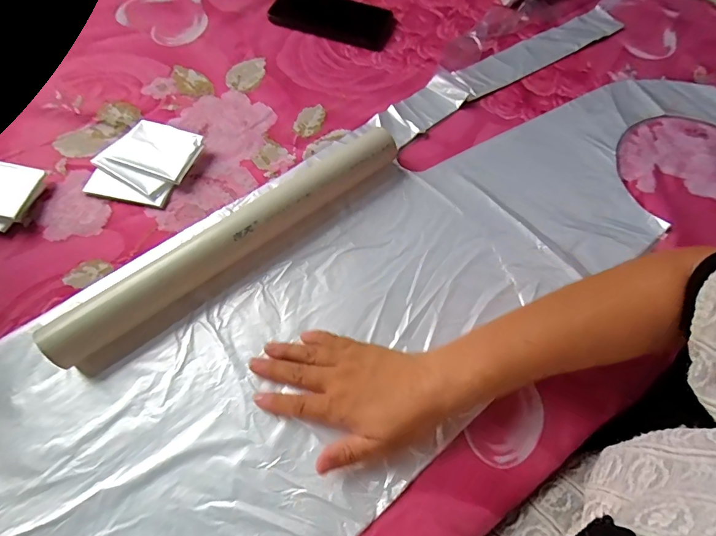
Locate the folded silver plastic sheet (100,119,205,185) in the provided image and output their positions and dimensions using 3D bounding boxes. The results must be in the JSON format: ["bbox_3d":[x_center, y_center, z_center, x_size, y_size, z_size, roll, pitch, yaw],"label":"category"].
[{"bbox_3d":[-0.218,-0.128,0.427,0.089,0.015,0.063,20,66,7],"label":"folded silver plastic sheet"}]

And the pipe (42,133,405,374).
[{"bbox_3d":[-0.105,-0.030,0.364,0.344,0.044,0.033,-36,71,-17],"label":"pipe"}]

